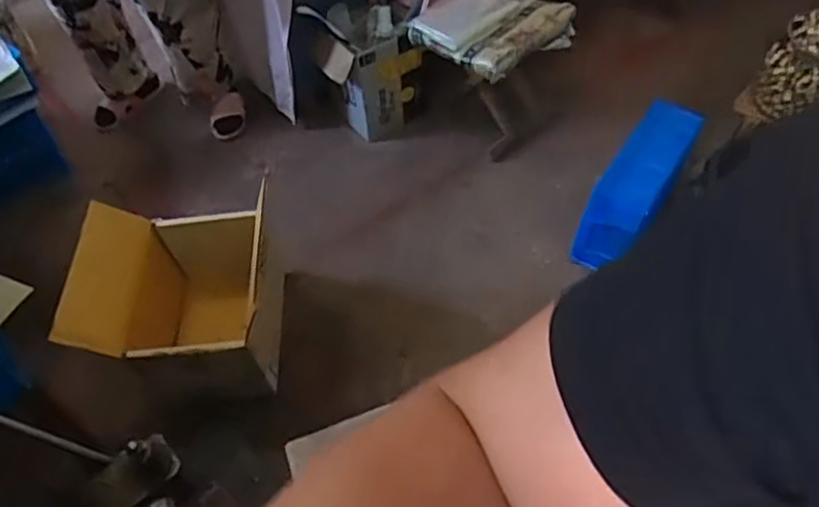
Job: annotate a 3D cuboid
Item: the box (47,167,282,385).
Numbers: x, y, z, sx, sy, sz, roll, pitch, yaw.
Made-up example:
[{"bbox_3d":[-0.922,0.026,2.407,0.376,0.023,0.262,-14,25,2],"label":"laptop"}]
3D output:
[{"bbox_3d":[-0.427,0.080,1.253,0.320,0.276,0.315,-5,51,-1],"label":"box"}]

